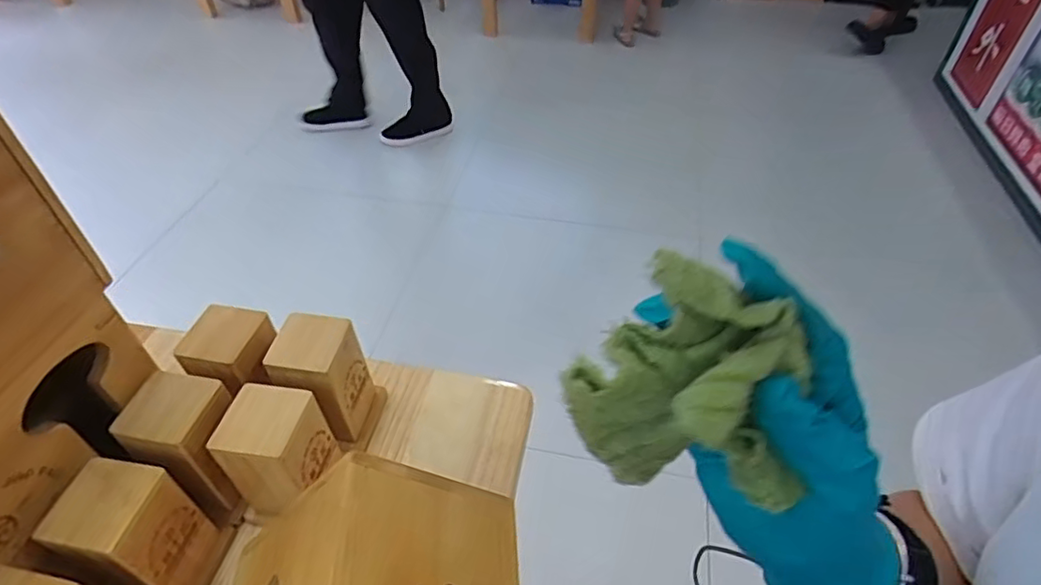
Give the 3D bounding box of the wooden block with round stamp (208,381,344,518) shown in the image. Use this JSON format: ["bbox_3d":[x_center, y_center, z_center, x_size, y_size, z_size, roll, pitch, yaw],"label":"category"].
[{"bbox_3d":[-0.139,0.096,0.337,0.049,0.073,0.049,4,45,4],"label":"wooden block with round stamp"}]

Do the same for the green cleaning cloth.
[{"bbox_3d":[0.061,0.036,0.206,0.080,0.080,0.055,13,46,13],"label":"green cleaning cloth"}]

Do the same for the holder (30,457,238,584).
[{"bbox_3d":[-0.203,0.132,0.309,0.048,0.083,0.052,6,45,6],"label":"holder"}]

